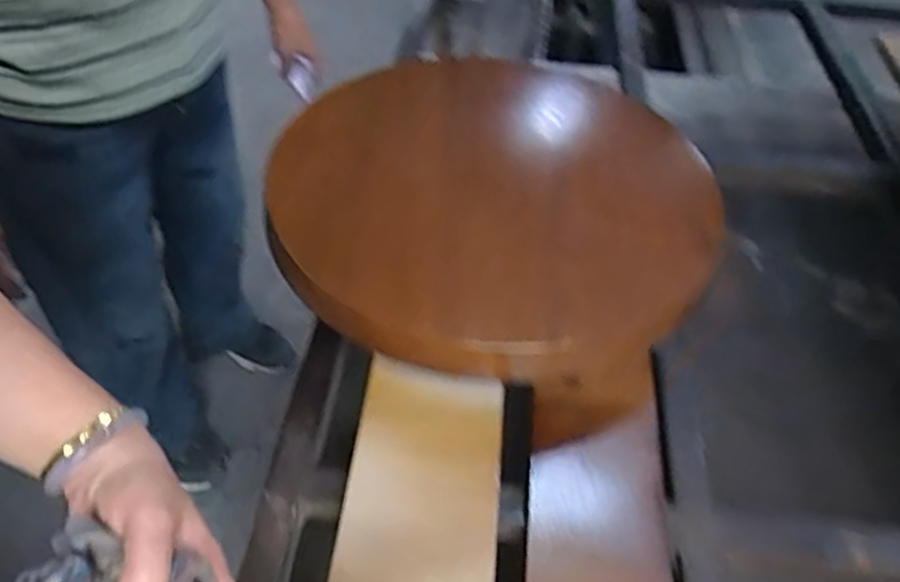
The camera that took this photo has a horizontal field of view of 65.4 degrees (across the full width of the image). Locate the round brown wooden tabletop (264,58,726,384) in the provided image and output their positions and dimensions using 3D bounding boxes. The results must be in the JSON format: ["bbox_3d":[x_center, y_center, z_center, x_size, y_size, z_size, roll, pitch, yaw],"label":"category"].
[{"bbox_3d":[0.045,-0.092,0.669,0.402,0.052,0.418,1,47,-2],"label":"round brown wooden tabletop"}]

